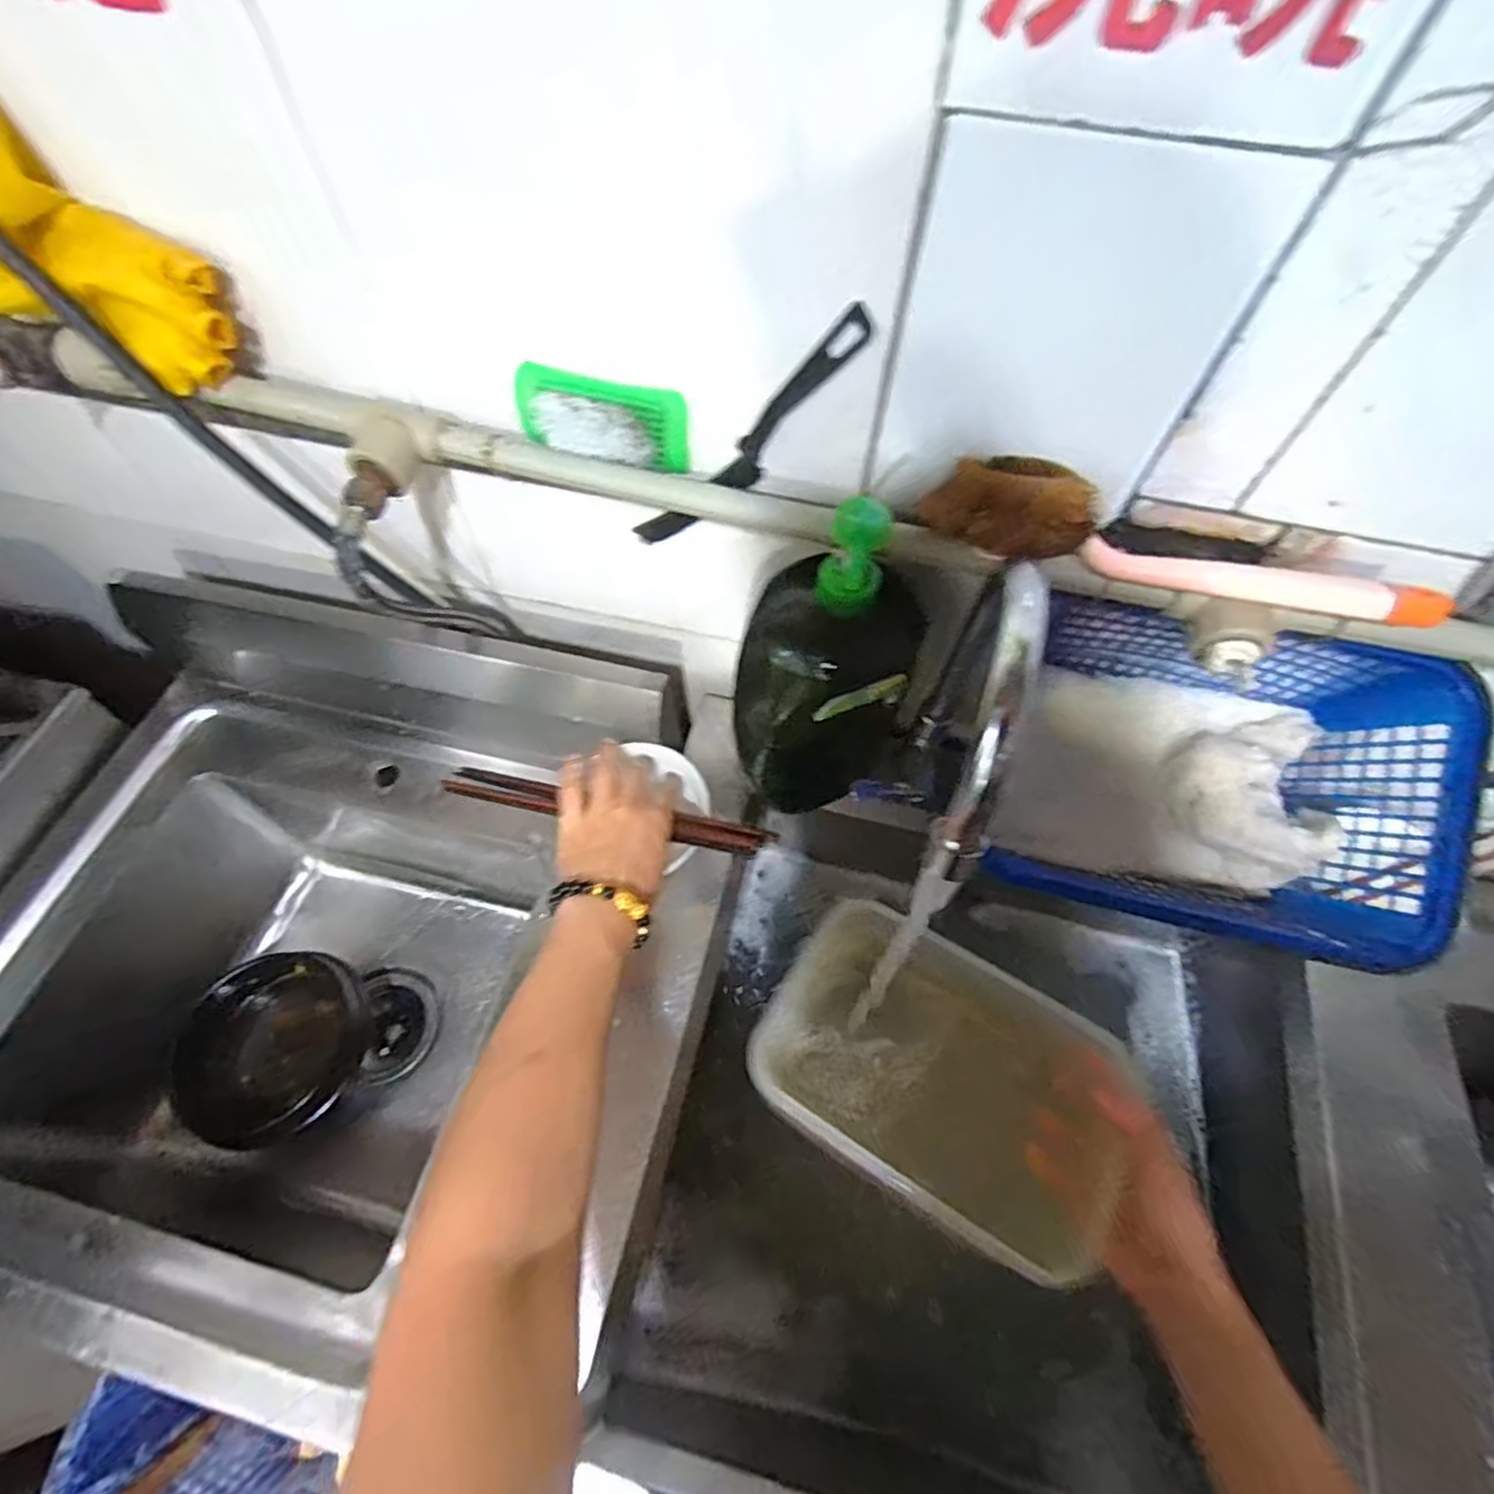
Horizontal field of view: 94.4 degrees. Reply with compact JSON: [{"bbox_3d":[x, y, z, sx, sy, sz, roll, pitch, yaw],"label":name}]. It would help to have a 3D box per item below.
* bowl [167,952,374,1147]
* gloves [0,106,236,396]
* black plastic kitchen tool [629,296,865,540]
[{"bbox_3d":[-0.446,0.283,0.657,0.150,0.077,0.157,1,60,-2],"label":"bowl"},{"bbox_3d":[-0.381,-0.270,0.369,0.150,0.128,0.087,19,61,8],"label":"gloves"},{"bbox_3d":[0.000,-0.180,0.424,0.034,0.211,0.008,26,55,-29],"label":"black plastic kitchen tool"}]

